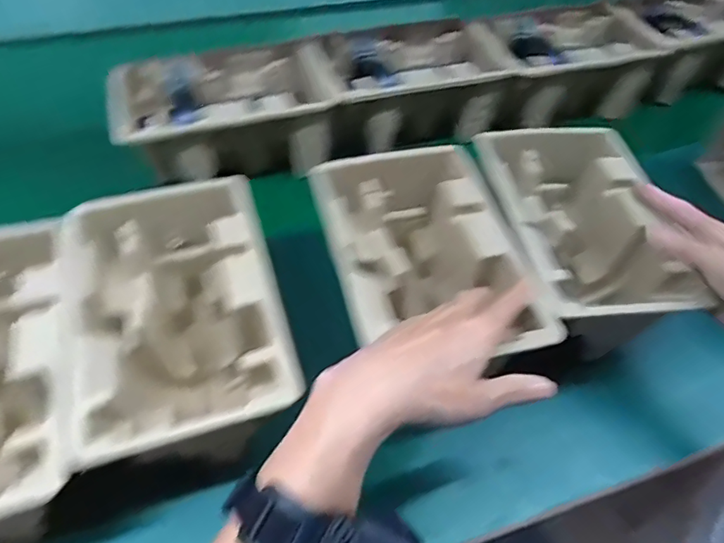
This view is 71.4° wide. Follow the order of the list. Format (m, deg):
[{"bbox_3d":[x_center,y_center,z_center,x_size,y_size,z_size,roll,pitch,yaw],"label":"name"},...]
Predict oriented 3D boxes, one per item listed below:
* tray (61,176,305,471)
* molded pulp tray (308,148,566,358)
[{"bbox_3d":[-0.143,0.041,0.408,0.148,0.094,0.216,-15,55,-15],"label":"tray"},{"bbox_3d":[0.050,0.003,0.449,0.148,0.097,0.214,-10,54,-11],"label":"molded pulp tray"}]

